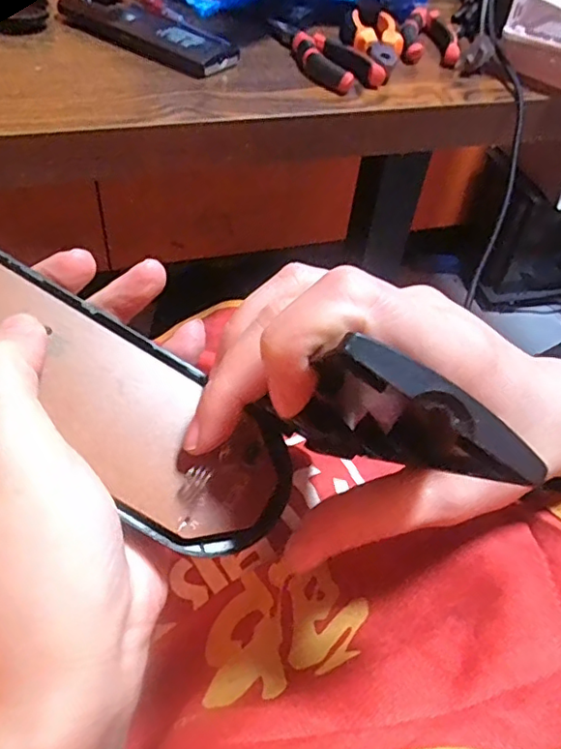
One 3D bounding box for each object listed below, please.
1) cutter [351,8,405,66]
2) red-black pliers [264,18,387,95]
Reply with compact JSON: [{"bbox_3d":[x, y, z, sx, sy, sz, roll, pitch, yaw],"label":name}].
[{"bbox_3d":[0.093,-0.317,0.547,0.044,0.017,0.135,4,47,-3],"label":"cutter"},{"bbox_3d":[0.032,-0.296,0.528,0.048,0.019,0.151,-20,52,-23],"label":"red-black pliers"}]

